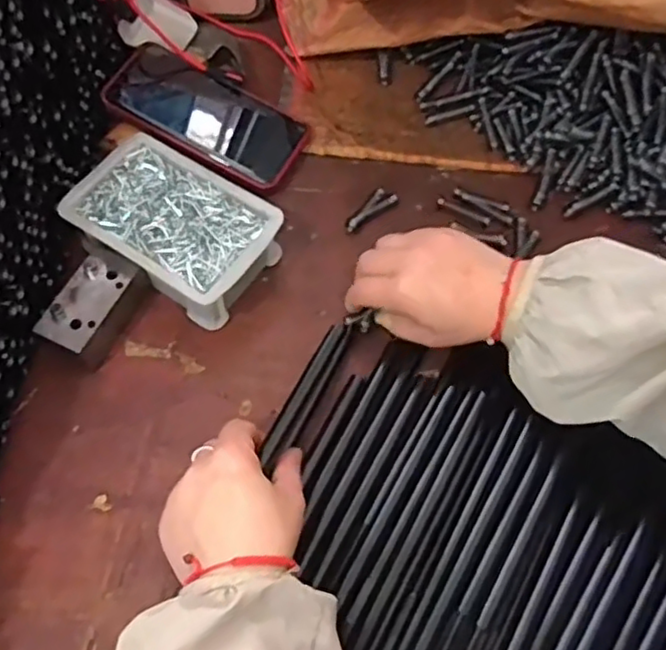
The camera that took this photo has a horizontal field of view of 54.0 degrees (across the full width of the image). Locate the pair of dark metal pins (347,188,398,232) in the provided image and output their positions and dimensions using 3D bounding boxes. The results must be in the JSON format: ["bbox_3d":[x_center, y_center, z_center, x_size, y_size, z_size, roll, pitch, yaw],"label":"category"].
[{"bbox_3d":[0.030,-0.097,0.539,0.049,0.011,0.015,-32,67,-17],"label":"pair of dark metal pins"}]

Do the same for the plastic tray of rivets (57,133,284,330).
[{"bbox_3d":[-0.122,-0.070,0.503,0.150,0.052,0.096,31,65,14],"label":"plastic tray of rivets"}]

